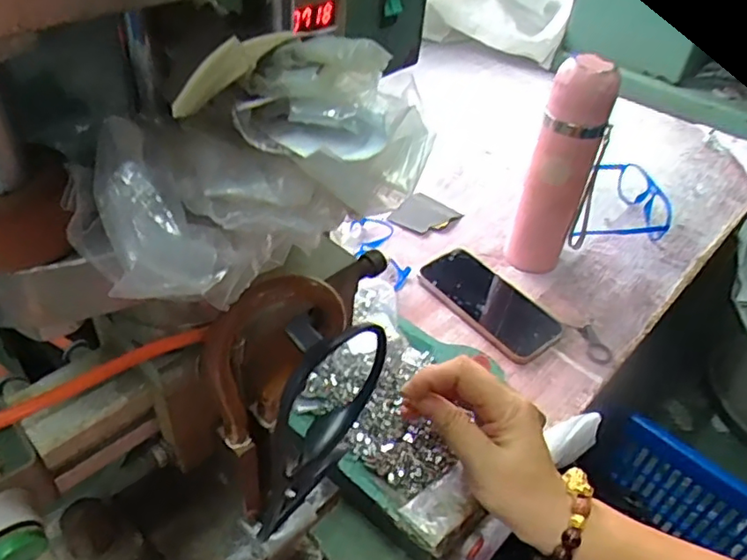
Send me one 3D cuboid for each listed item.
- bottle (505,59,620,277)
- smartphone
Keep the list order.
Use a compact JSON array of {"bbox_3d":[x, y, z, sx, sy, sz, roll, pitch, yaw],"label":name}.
[{"bbox_3d":[0.198,-0.105,0.622,0.072,0.242,0.049,18,44,14],"label":"bottle"},{"bbox_3d":[0.128,0.021,0.653,0.087,0.014,0.161,-26,51,-29],"label":"smartphone"}]

